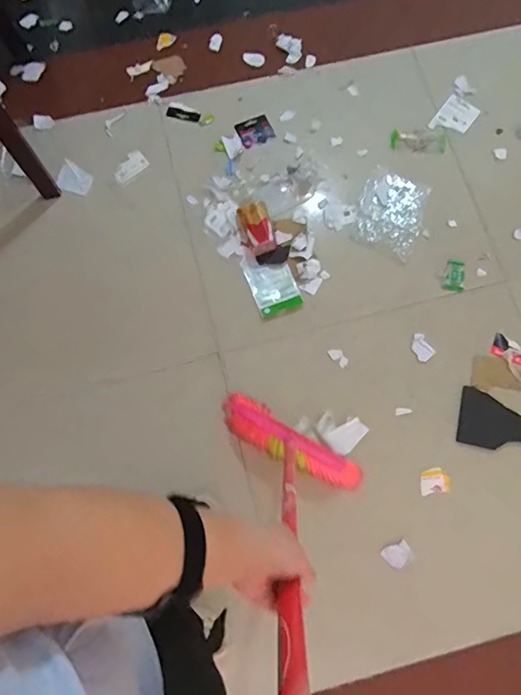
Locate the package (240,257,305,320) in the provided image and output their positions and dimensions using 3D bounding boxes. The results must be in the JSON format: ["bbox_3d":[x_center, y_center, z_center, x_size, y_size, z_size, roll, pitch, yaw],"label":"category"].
[{"bbox_3d":[0.029,-0.168,1.227,0.112,0.017,0.158,-21,79,-5],"label":"package"}]

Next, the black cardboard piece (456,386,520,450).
[{"bbox_3d":[0.599,0.188,1.133,0.231,0.009,0.135,14,78,3],"label":"black cardboard piece"}]

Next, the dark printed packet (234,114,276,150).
[{"bbox_3d":[-0.015,-0.608,1.318,0.097,0.007,0.079,-26,79,-6],"label":"dark printed packet"}]

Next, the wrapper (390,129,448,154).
[{"bbox_3d":[0.444,-0.578,1.311,0.158,0.007,0.073,-1,78,0],"label":"wrapper"}]

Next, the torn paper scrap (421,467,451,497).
[{"bbox_3d":[0.411,0.316,1.107,0.069,0.008,0.058,-12,78,-3],"label":"torn paper scrap"}]

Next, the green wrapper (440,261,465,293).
[{"bbox_3d":[0.511,-0.187,1.227,0.054,0.009,0.084,17,78,4],"label":"green wrapper"}]

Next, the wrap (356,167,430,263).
[{"bbox_3d":[0.355,-0.368,1.262,0.181,0.009,0.210,26,79,5],"label":"wrap"}]

